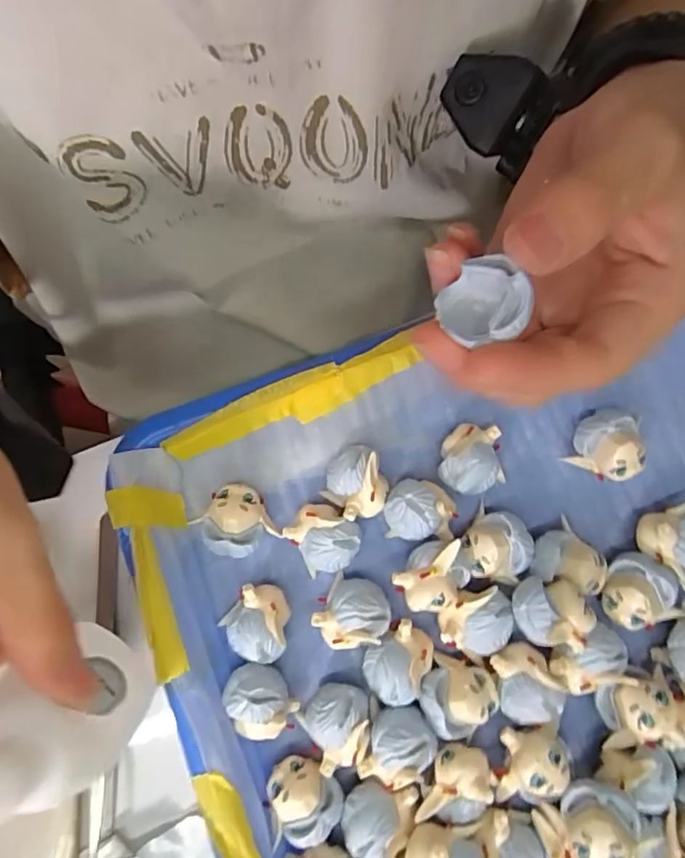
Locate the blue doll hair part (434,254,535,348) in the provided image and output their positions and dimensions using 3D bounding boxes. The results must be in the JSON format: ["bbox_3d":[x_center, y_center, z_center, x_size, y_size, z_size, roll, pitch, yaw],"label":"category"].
[{"bbox_3d":[0.036,-0.032,0.147,0.020,0.014,0.021,0,80,1],"label":"blue doll hair part"}]

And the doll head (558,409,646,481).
[{"bbox_3d":[0.109,0.006,0.232,0.026,0.021,0.025,0,80,1],"label":"doll head"}]

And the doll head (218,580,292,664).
[{"bbox_3d":[-0.032,0.076,0.223,0.027,0.023,0.027,0,80,1],"label":"doll head"}]

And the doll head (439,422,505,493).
[{"bbox_3d":[0.051,0.012,0.231,0.024,0.023,0.028,-4,80,0],"label":"doll head"}]

